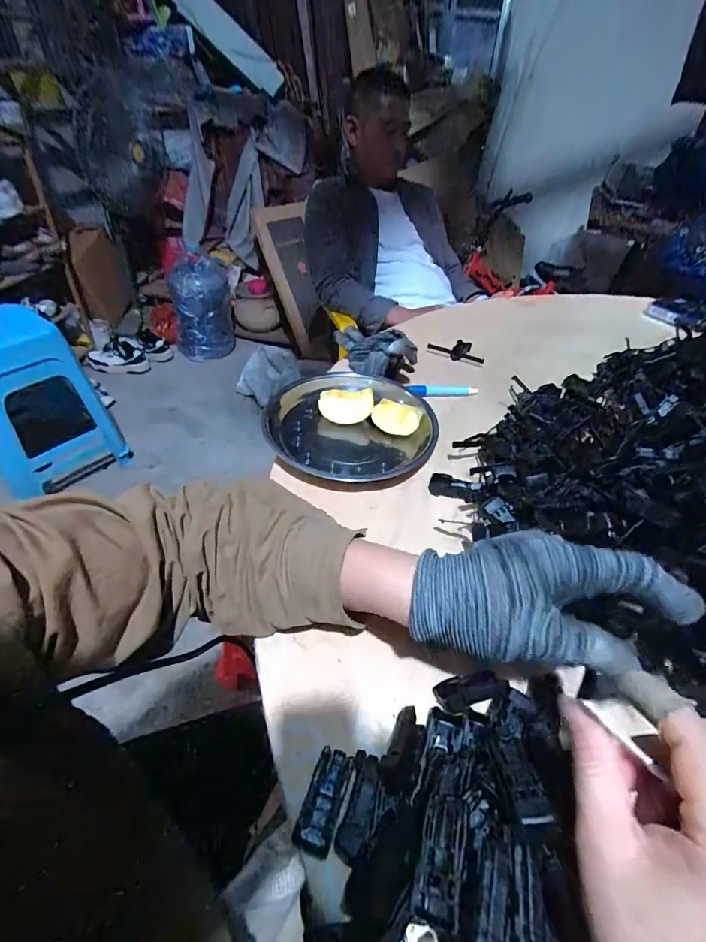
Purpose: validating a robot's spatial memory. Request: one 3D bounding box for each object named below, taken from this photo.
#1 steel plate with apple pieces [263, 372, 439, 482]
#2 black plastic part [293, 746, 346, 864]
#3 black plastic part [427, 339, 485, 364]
[{"bbox_3d":[-0.002,-0.045,0.469,0.178,0.052,0.180,2,43,-2],"label":"steel plate with apple pieces"},{"bbox_3d":[-0.017,0.182,0.237,0.019,0.015,0.048,13,44,10],"label":"black plastic part"},{"bbox_3d":[0.156,-0.178,0.624,0.081,0.012,0.049,22,46,18],"label":"black plastic part"}]

